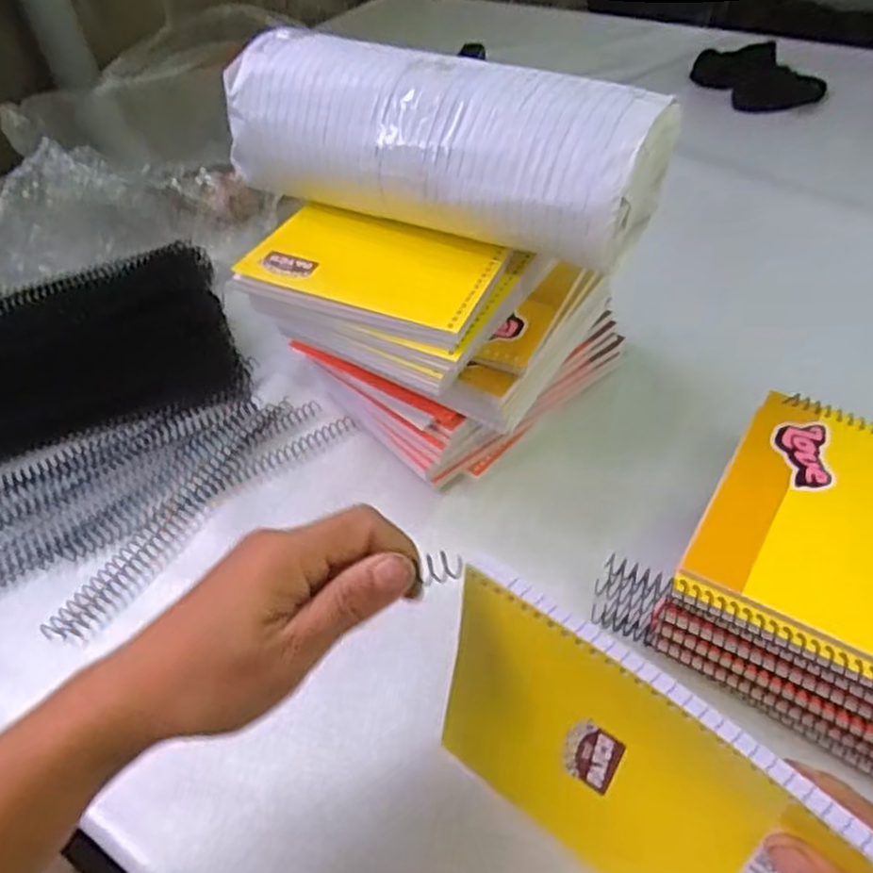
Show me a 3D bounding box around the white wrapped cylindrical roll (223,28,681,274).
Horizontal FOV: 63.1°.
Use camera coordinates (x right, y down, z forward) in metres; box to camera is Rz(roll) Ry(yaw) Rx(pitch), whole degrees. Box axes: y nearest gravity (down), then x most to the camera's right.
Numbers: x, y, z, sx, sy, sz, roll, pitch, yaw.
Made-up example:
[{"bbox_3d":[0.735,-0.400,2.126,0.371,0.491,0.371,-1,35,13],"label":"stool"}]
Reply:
[{"bbox_3d":[-0.006,-0.173,0.417,0.264,0.076,0.082,16,51,19],"label":"white wrapped cylindrical roll"}]

